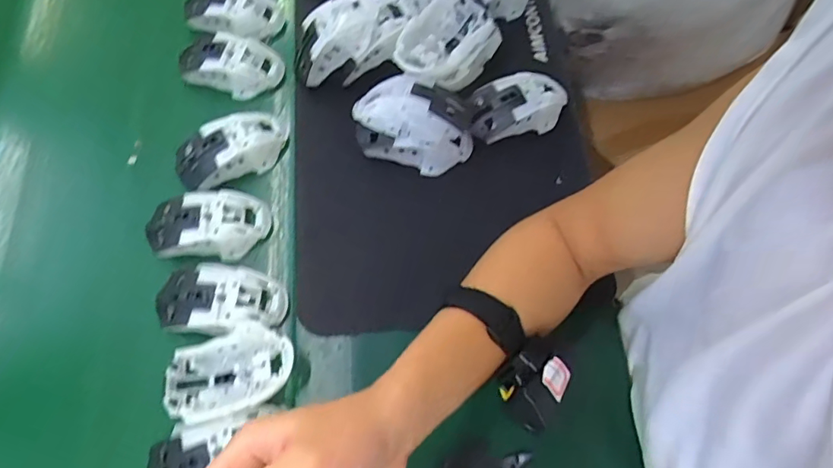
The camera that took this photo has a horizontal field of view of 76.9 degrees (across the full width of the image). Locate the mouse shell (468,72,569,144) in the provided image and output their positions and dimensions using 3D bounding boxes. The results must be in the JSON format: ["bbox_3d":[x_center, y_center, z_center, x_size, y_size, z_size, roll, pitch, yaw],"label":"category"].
[{"bbox_3d":[0.109,-0.137,0.552,0.114,0.033,0.055,-17,68,-5],"label":"mouse shell"}]

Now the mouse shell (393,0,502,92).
[{"bbox_3d":[0.032,-0.197,0.551,0.069,0.047,0.118,39,75,16],"label":"mouse shell"}]

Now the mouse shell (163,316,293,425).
[{"bbox_3d":[-0.159,0.118,0.450,0.110,0.034,0.066,-17,68,-4],"label":"mouse shell"}]

